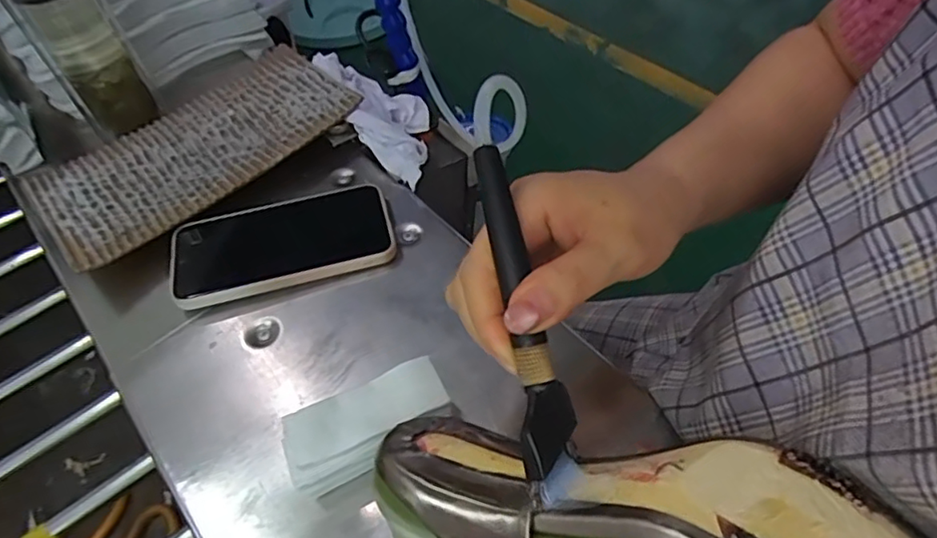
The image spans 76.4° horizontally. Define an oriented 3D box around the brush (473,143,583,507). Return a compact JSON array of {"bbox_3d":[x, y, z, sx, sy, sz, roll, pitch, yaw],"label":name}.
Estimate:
[{"bbox_3d":[0.021,0.018,0.237,0.022,0.014,0.139,-10,76,-10],"label":"brush"}]

